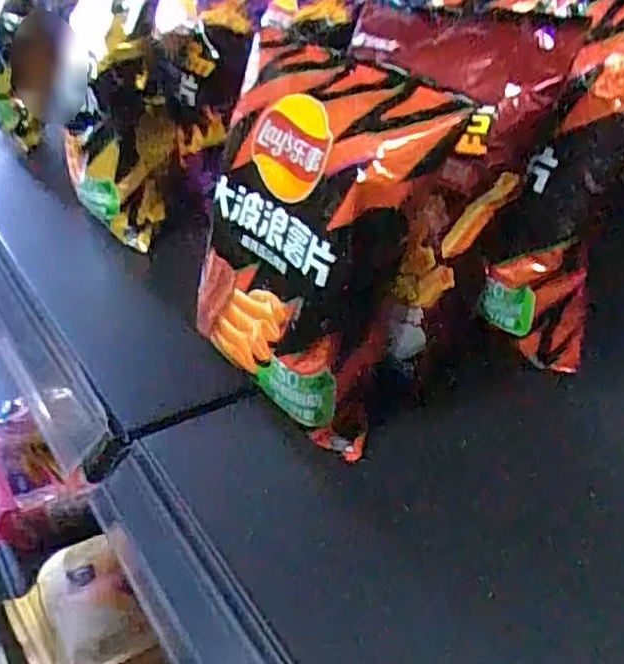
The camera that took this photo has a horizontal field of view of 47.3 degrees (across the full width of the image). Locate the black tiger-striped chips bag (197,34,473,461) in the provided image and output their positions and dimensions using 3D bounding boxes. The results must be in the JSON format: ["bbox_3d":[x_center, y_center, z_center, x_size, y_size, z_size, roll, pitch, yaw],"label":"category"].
[{"bbox_3d":[-0.007,-0.051,0.411,0.071,0.189,0.159,-21,40,-32],"label":"black tiger-striped chips bag"}]

